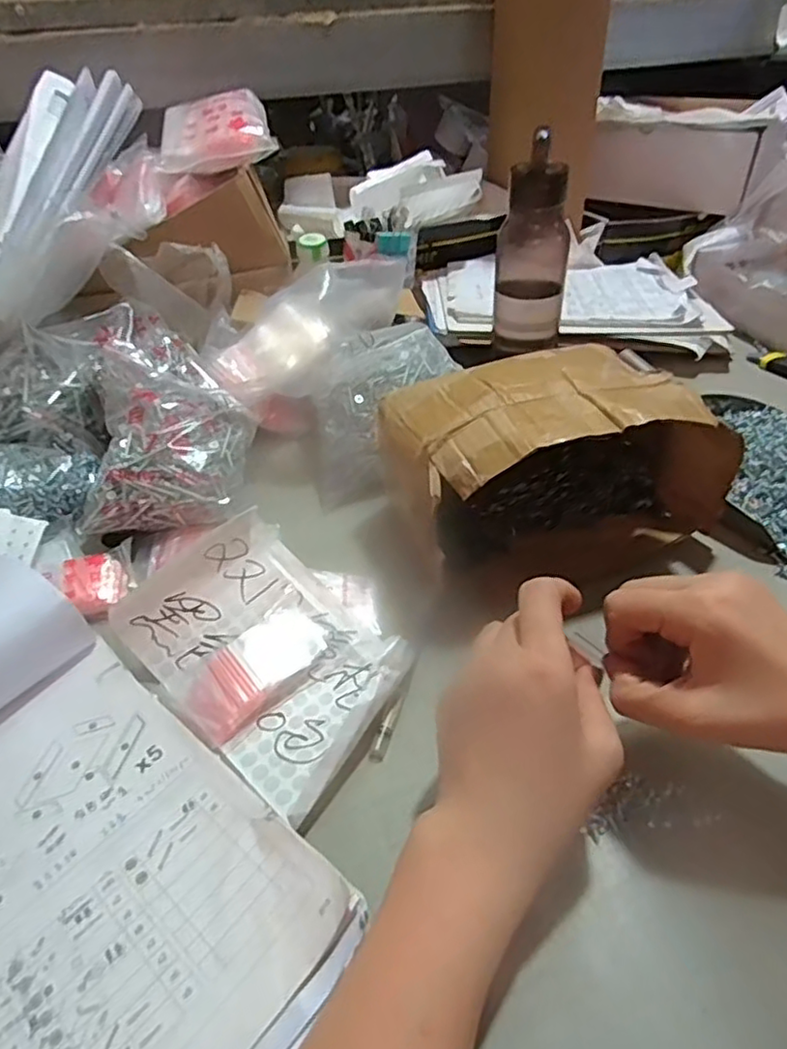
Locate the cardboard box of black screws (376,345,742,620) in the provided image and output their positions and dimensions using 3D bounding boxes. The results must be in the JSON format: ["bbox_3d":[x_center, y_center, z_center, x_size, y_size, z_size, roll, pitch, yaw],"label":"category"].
[{"bbox_3d":[0.110,-0.047,0.494,0.218,0.132,0.152,-18,42,-17],"label":"cardboard box of black screws"}]

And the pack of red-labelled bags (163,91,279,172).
[{"bbox_3d":[-0.191,-0.426,0.695,0.117,0.047,0.124,-10,42,-7],"label":"pack of red-labelled bags"}]

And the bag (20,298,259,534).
[{"bbox_3d":[-0.214,-0.111,0.574,0.152,0.053,0.267,-17,62,-15],"label":"bag"}]

